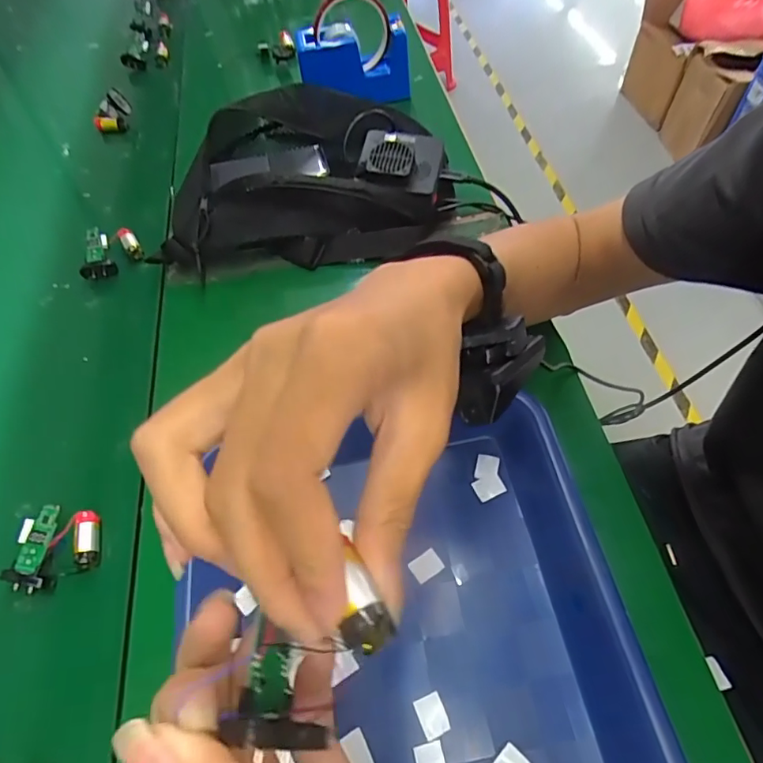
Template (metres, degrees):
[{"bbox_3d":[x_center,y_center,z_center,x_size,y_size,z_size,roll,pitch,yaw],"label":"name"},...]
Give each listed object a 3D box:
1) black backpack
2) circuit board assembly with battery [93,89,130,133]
[{"bbox_3d":[-0.077,-0.208,0.514,0.282,0.110,0.179,-4,56,-2],"label":"black backpack"},{"bbox_3d":[-0.342,-0.340,0.653,0.044,0.044,0.037,-13,56,-8],"label":"circuit board assembly with battery"}]

